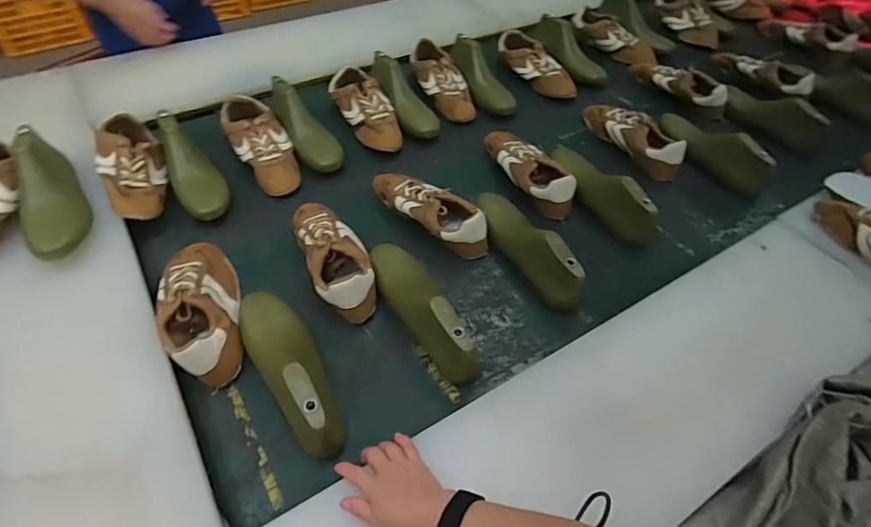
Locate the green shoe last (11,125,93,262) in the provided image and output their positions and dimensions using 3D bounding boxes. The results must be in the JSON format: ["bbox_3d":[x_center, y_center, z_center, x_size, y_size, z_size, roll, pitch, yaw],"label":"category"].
[{"bbox_3d":[-0.616,-0.115,0.752,0.085,0.091,0.255,-26,59,-23],"label":"green shoe last"}]

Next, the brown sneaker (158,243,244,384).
[{"bbox_3d":[-0.346,0.060,0.701,0.099,0.064,0.247,-15,56,-16],"label":"brown sneaker"}]

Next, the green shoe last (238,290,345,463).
[{"bbox_3d":[-0.198,0.129,0.646,0.075,0.094,0.262,-29,61,-25],"label":"green shoe last"}]

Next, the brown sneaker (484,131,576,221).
[{"bbox_3d":[0.181,-0.196,0.955,0.087,0.075,0.257,-15,56,-16],"label":"brown sneaker"}]

